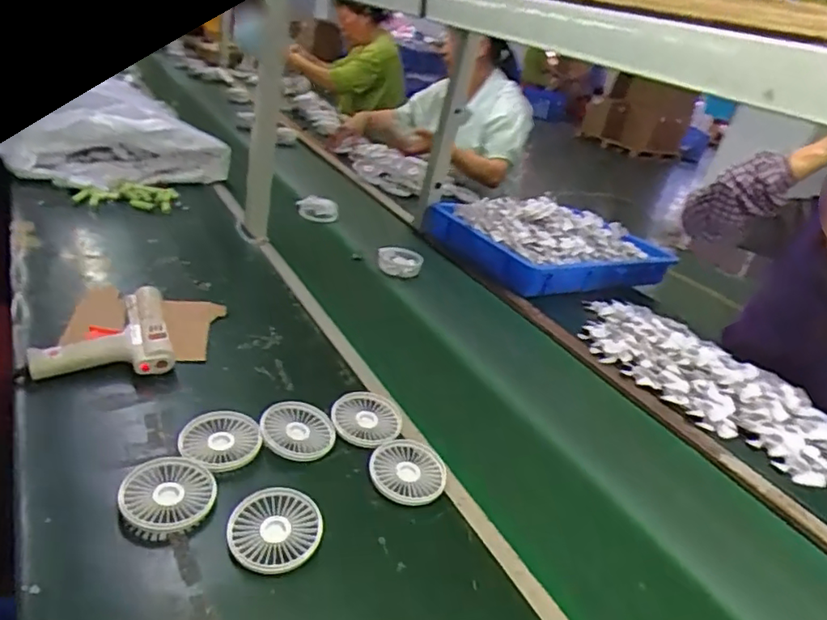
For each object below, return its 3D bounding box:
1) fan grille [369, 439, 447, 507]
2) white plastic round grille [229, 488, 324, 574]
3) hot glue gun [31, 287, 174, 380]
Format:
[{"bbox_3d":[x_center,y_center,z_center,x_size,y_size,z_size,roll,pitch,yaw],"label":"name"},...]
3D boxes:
[{"bbox_3d":[-0.006,0.189,0.685,0.090,0.009,0.090,10,35,-7],"label":"fan grille"},{"bbox_3d":[-0.136,0.217,0.581,0.086,0.019,0.090,10,27,-5],"label":"white plastic round grille"},{"bbox_3d":[-0.416,0.038,0.784,0.160,0.059,0.161,-4,32,-27],"label":"hot glue gun"}]

